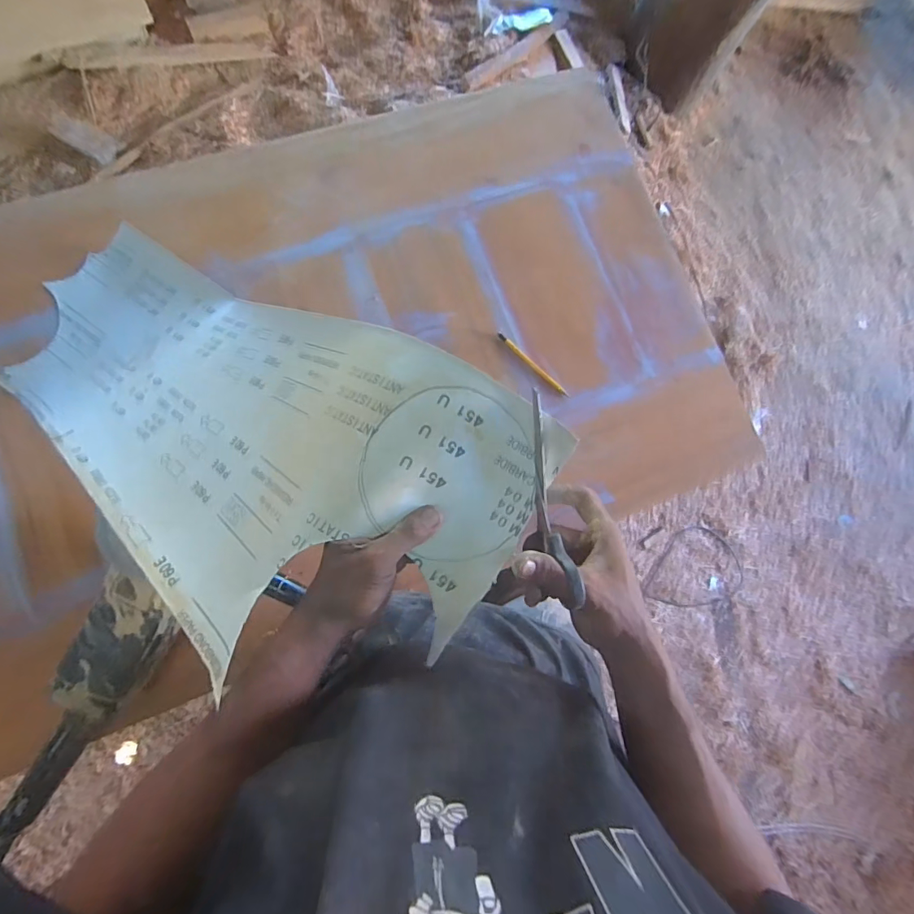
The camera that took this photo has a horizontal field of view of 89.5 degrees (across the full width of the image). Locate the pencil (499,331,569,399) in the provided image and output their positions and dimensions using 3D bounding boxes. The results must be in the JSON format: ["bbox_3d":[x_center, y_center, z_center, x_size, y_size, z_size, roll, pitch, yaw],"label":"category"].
[{"bbox_3d":[0.124,-0.150,0.754,0.151,0.011,0.016,44,82,3],"label":"pencil"}]

